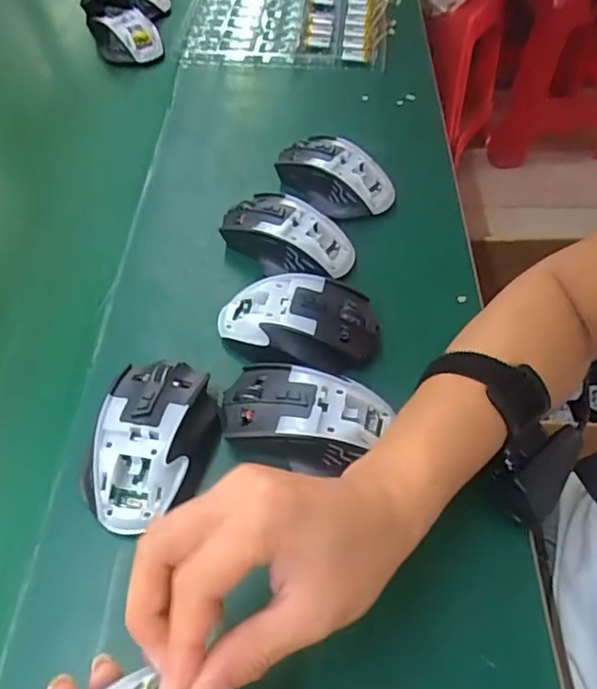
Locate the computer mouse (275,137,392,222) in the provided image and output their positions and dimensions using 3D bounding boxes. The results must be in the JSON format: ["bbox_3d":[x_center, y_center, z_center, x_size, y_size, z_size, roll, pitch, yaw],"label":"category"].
[{"bbox_3d":[0.031,-0.153,0.527,0.113,0.047,0.067,33,60,22],"label":"computer mouse"}]

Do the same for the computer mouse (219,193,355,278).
[{"bbox_3d":[-0.010,-0.089,0.480,0.114,0.046,0.064,30,59,21],"label":"computer mouse"}]

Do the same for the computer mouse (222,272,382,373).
[{"bbox_3d":[-0.001,-0.013,0.422,0.118,0.042,0.070,1,53,1],"label":"computer mouse"}]

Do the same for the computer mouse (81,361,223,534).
[{"bbox_3d":[-0.093,0.060,0.369,0.075,0.044,0.115,5,53,4],"label":"computer mouse"}]

